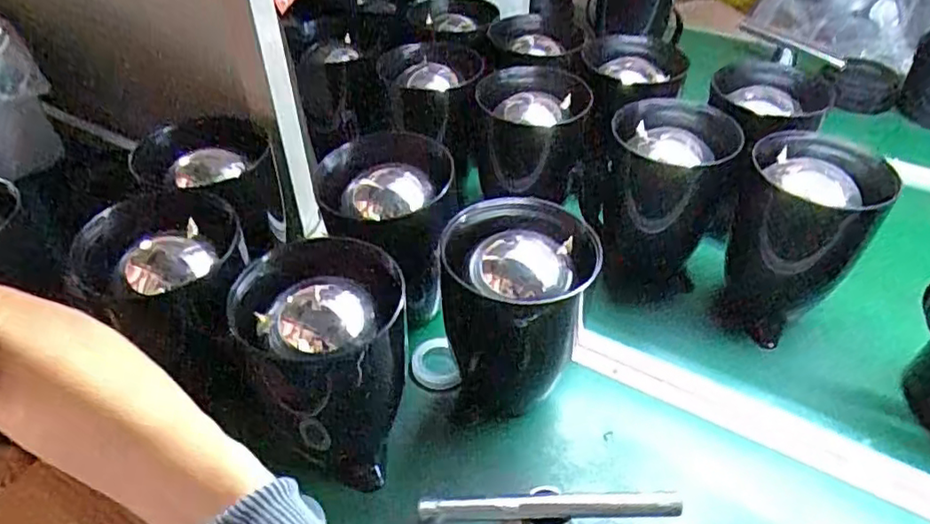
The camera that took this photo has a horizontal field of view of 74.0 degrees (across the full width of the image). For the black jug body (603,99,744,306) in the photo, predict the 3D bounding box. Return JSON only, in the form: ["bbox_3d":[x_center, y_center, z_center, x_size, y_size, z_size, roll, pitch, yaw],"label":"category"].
[{"bbox_3d":[0.215,-0.060,0.713,0.129,0.212,0.125,14,44,14],"label":"black jug body"}]

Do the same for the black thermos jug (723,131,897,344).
[{"bbox_3d":[0.350,-0.029,0.654,0.129,0.183,0.138,29,49,28],"label":"black thermos jug"}]

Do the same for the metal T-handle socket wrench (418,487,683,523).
[{"bbox_3d":[0.066,0.211,0.483,0.198,0.065,0.047,-4,42,-5],"label":"metal T-handle socket wrench"}]

